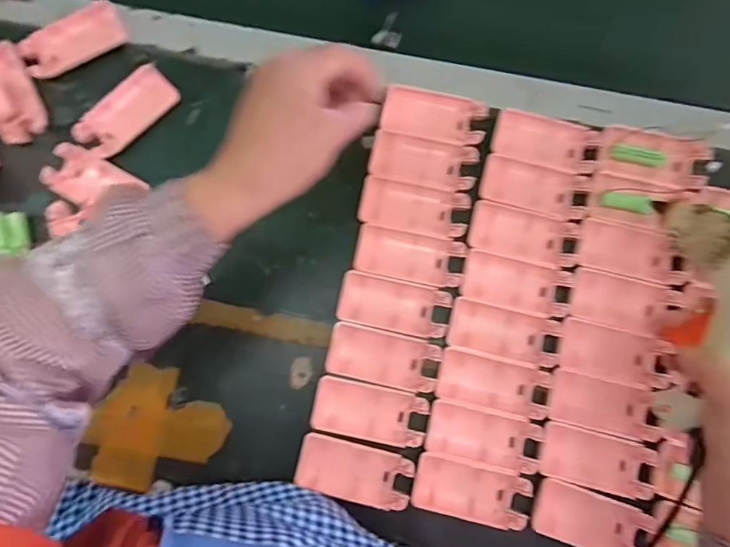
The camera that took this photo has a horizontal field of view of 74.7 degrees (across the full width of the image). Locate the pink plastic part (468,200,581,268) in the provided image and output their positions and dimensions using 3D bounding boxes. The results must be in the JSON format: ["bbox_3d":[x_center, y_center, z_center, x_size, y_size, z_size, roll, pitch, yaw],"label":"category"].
[{"bbox_3d":[0.141,-0.034,0.427,0.093,0.013,0.043,14,80,2],"label":"pink plastic part"}]

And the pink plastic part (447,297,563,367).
[{"bbox_3d":[0.120,0.052,0.415,0.091,0.011,0.043,13,80,2],"label":"pink plastic part"}]

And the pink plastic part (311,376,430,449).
[{"bbox_3d":[0.004,0.119,0.407,0.093,0.010,0.044,12,80,2],"label":"pink plastic part"}]

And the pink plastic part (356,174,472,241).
[{"bbox_3d":[0.044,-0.059,0.430,0.094,0.007,0.044,12,80,1],"label":"pink plastic part"}]

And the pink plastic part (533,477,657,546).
[{"bbox_3d":[0.183,0.202,0.388,0.089,0.014,0.043,19,80,3],"label":"pink plastic part"}]

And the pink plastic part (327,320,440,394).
[{"bbox_3d":[0.016,0.073,0.412,0.093,0.014,0.044,13,80,2],"label":"pink plastic part"}]

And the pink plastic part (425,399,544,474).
[{"bbox_3d":[0.099,0.137,0.402,0.092,0.013,0.043,13,80,2],"label":"pink plastic part"}]

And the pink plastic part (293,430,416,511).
[{"bbox_3d":[-0.009,0.166,0.400,0.093,0.016,0.044,14,80,2],"label":"pink plastic part"}]

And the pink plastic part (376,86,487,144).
[{"bbox_3d":[0.064,-0.146,0.439,0.093,0.010,0.043,10,80,1],"label":"pink plastic part"}]

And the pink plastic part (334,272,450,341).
[{"bbox_3d":[0.026,0.028,0.418,0.094,0.011,0.044,12,80,1],"label":"pink plastic part"}]

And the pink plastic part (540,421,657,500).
[{"bbox_3d":[0.191,0.155,0.398,0.090,0.018,0.043,14,80,2],"label":"pink plastic part"}]

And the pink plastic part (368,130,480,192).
[{"bbox_3d":[0.053,-0.102,0.436,0.094,0.010,0.044,12,80,1],"label":"pink plastic part"}]

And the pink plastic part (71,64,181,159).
[{"bbox_3d":[-0.223,-0.151,0.446,0.095,0.011,0.045,-44,83,-8],"label":"pink plastic part"}]

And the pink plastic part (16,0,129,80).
[{"bbox_3d":[-0.278,-0.224,0.456,0.095,0.013,0.047,-31,81,-6],"label":"pink plastic part"}]

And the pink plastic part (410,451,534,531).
[{"bbox_3d":[0.087,0.180,0.397,0.092,0.015,0.044,14,80,2],"label":"pink plastic part"}]

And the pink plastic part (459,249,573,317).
[{"bbox_3d":[0.132,0.009,0.422,0.091,0.015,0.044,13,80,2],"label":"pink plastic part"}]

